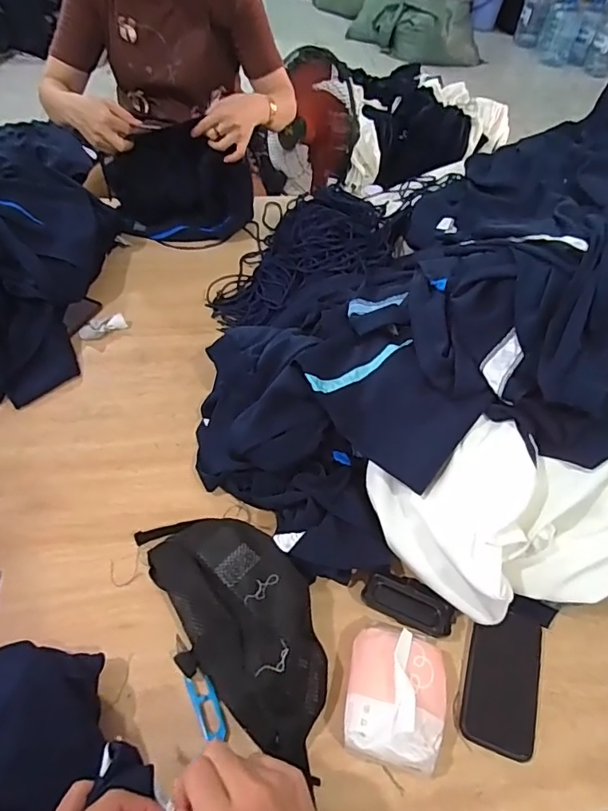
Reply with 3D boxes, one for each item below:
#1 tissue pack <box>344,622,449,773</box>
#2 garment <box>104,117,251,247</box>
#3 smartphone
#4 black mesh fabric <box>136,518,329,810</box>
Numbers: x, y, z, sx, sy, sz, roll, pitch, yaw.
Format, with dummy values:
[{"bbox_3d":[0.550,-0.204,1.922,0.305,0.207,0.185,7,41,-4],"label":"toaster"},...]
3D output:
[{"bbox_3d":[0.102,0.309,0.541,0.111,0.053,0.133,15,52,7],"label":"tissue pack"},{"bbox_3d":[-0.248,-0.444,1.016,0.281,0.201,0.069,0,51,-5],"label":"garment"},{"bbox_3d":[0.227,0.311,0.571,0.079,0.016,0.140,18,59,8],"label":"smartphone"},{"bbox_3d":[-0.076,0.231,0.583,0.145,0.067,0.304,-31,60,-26],"label":"black mesh fabric"}]

